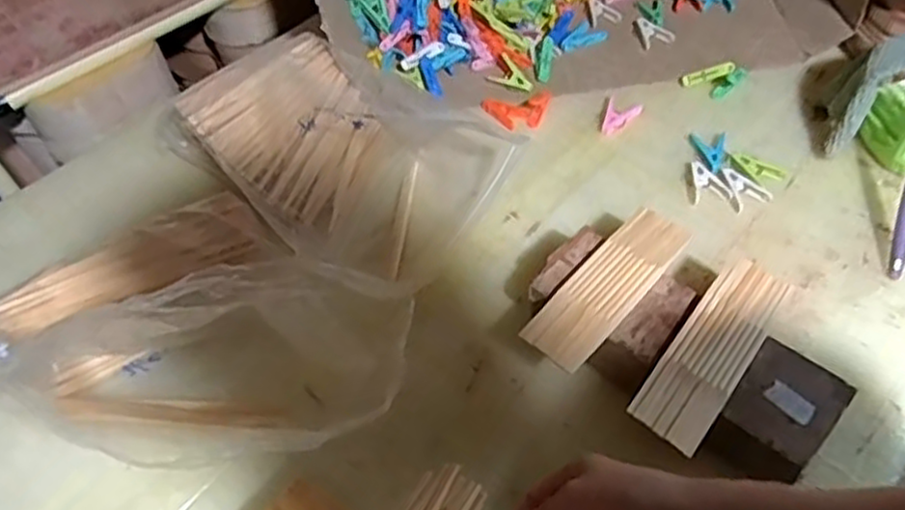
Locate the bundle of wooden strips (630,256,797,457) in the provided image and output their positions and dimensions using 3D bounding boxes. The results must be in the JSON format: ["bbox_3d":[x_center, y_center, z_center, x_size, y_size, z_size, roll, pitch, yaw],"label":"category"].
[{"bbox_3d":[0.199,0.068,0.548,0.053,0.010,0.174,29,59,27],"label":"bundle of wooden strips"}]

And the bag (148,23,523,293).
[{"bbox_3d":[-0.125,-0.134,0.782,0.368,0.078,0.251,31,61,26],"label":"bag"}]

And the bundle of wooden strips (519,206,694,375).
[{"bbox_3d":[0.131,0.021,0.597,0.055,0.010,0.174,32,61,28],"label":"bundle of wooden strips"}]

